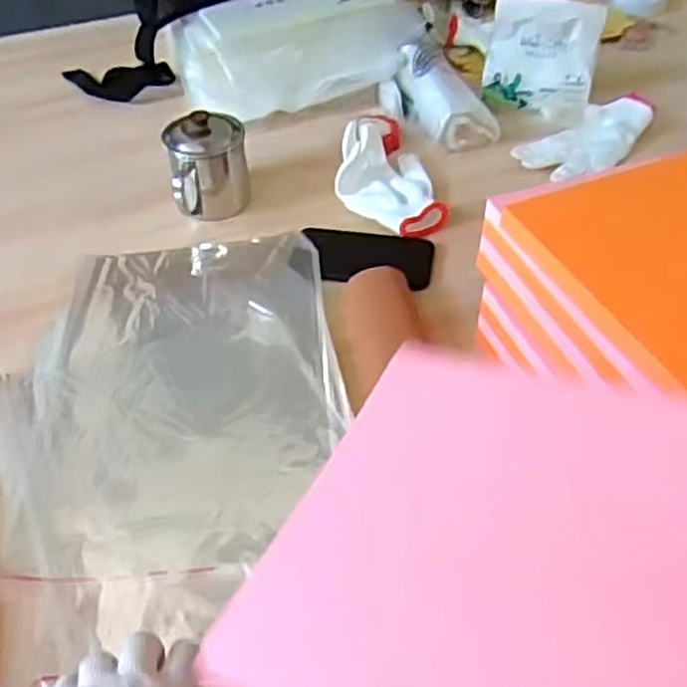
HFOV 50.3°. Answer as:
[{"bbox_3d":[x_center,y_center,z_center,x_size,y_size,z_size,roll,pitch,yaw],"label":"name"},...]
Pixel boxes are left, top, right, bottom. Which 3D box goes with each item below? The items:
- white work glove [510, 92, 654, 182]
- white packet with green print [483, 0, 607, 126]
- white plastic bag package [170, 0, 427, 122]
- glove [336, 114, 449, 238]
[{"bbox_3d":[0.308,-0.256,0.908,0.191,0.032,0.099,-27,51,-21],"label":"white work glove"},{"bbox_3d":[0.250,-0.366,0.938,0.138,0.148,0.034,14,16,24],"label":"white packet with green print"},{"bbox_3d":[-0.066,-0.412,1.007,0.316,0.093,0.196,-16,48,-12],"label":"white plastic bag package"},{"bbox_3d":[0.043,-0.207,0.865,0.110,0.048,0.218,-11,47,-8],"label":"glove"}]

